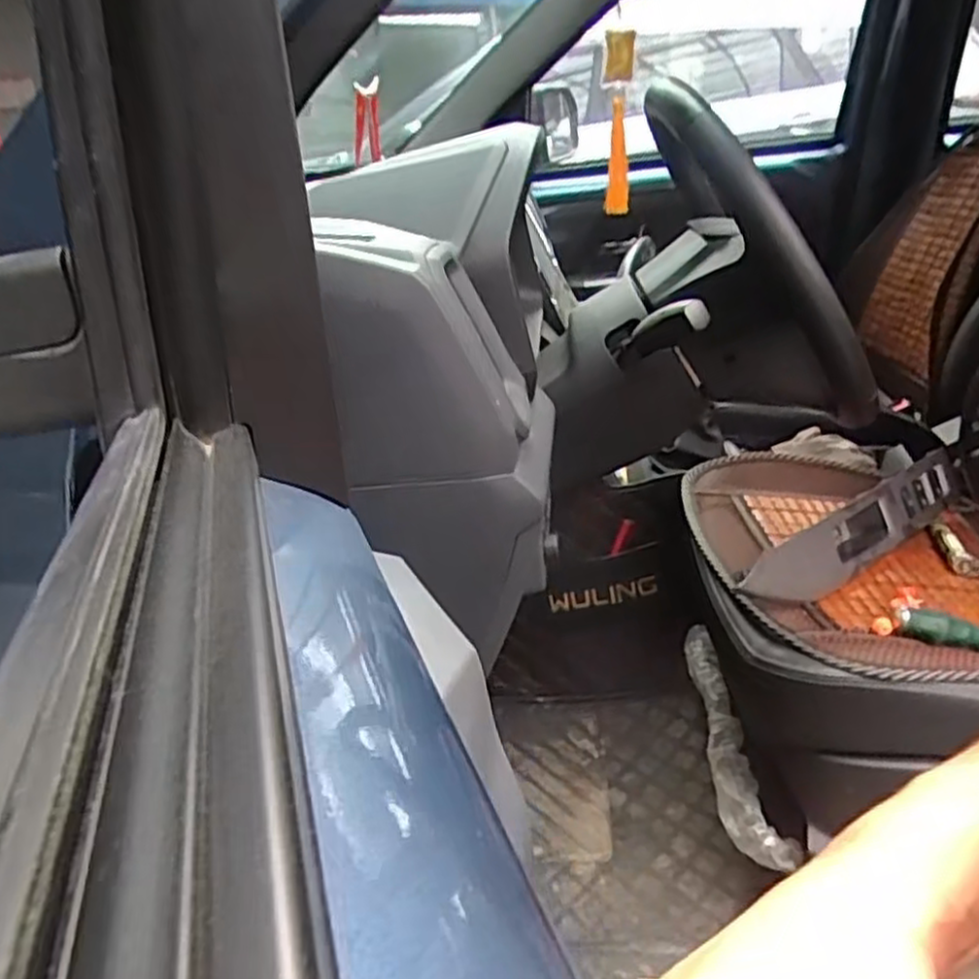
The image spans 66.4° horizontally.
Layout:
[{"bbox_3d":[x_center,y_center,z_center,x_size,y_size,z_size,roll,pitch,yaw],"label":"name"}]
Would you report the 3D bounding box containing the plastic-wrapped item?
[{"bbox_3d":[0.276,0.276,0.902,0.063,0.034,0.368,-4,25,1],"label":"plastic-wrapped item"}]

